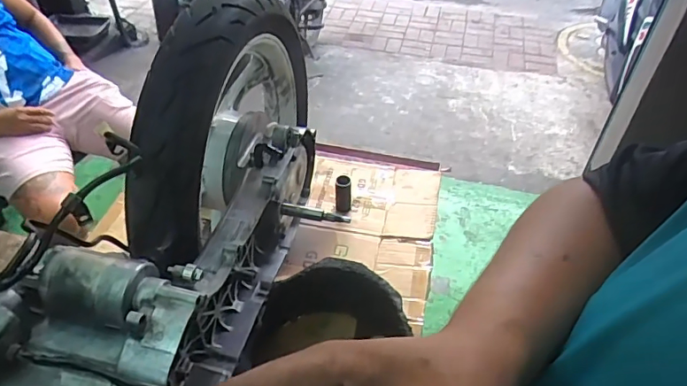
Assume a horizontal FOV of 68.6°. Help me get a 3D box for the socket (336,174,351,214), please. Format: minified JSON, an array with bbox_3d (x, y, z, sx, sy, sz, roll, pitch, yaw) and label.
[{"bbox_3d":[-0.001,0.002,0.994,0.029,0.085,0.030,1,45,1],"label":"socket"}]

